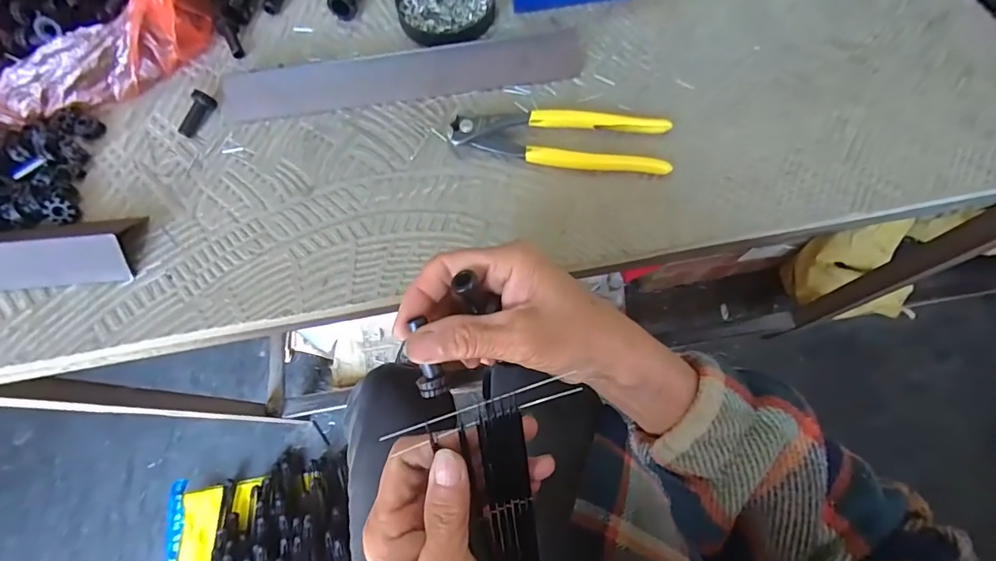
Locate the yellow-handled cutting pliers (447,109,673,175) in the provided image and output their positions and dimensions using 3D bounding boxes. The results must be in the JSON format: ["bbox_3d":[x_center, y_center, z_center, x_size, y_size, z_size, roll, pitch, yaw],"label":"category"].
[{"bbox_3d":[0.046,-0.107,0.349,0.161,0.013,0.045,5,70,4],"label":"yellow-handled cutting pliers"}]

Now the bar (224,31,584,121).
[{"bbox_3d":[-0.074,-0.164,0.365,0.283,0.024,0.033,-9,70,-1],"label":"bar"}]

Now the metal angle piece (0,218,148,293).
[{"bbox_3d":[-0.380,-0.018,0.325,0.236,0.024,0.052,-4,70,1],"label":"metal angle piece"}]

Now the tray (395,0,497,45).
[{"bbox_3d":[-0.045,-0.243,0.401,0.083,0.010,0.083,-9,70,-1],"label":"tray"}]

